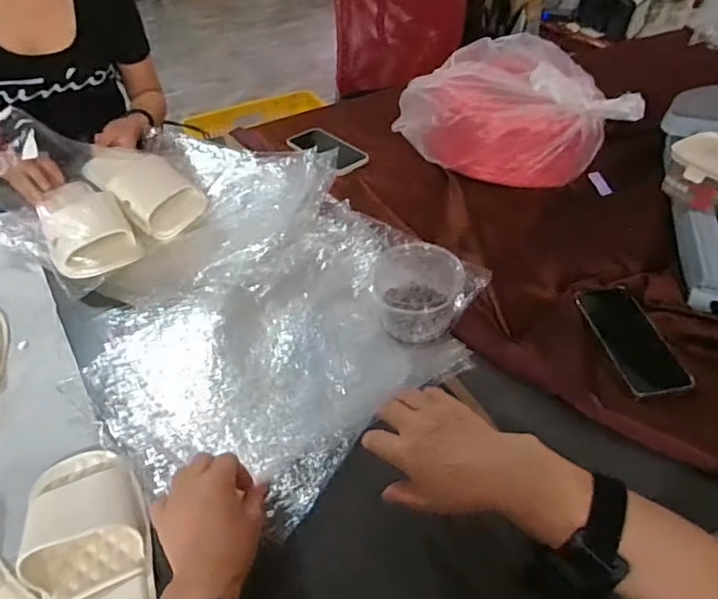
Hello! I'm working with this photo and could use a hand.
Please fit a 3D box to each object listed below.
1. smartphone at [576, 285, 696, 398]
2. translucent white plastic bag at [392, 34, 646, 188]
[{"bbox_3d":[0.340,0.046,0.645,0.080,0.012,0.163,-6,45,-6],"label":"smartphone"},{"bbox_3d":[0.267,-0.340,0.936,0.383,0.165,0.255,9,45,9],"label":"translucent white plastic bag"}]

